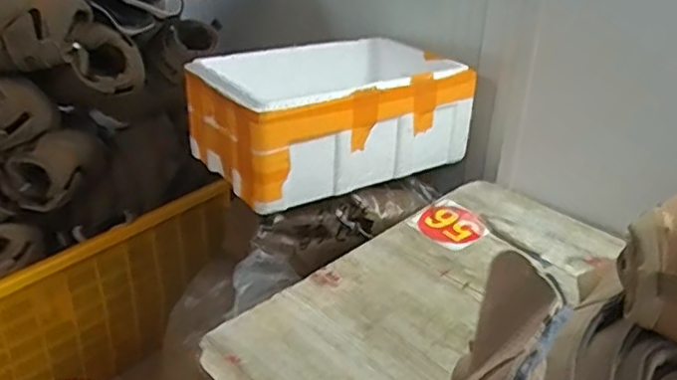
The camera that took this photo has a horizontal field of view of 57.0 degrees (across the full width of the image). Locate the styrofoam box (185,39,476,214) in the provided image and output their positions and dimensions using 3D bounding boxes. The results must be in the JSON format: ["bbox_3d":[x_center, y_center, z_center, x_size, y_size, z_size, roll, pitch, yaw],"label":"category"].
[{"bbox_3d":[-0.005,-0.146,1.054,0.440,0.163,0.286,-18,35,-30],"label":"styrofoam box"}]

